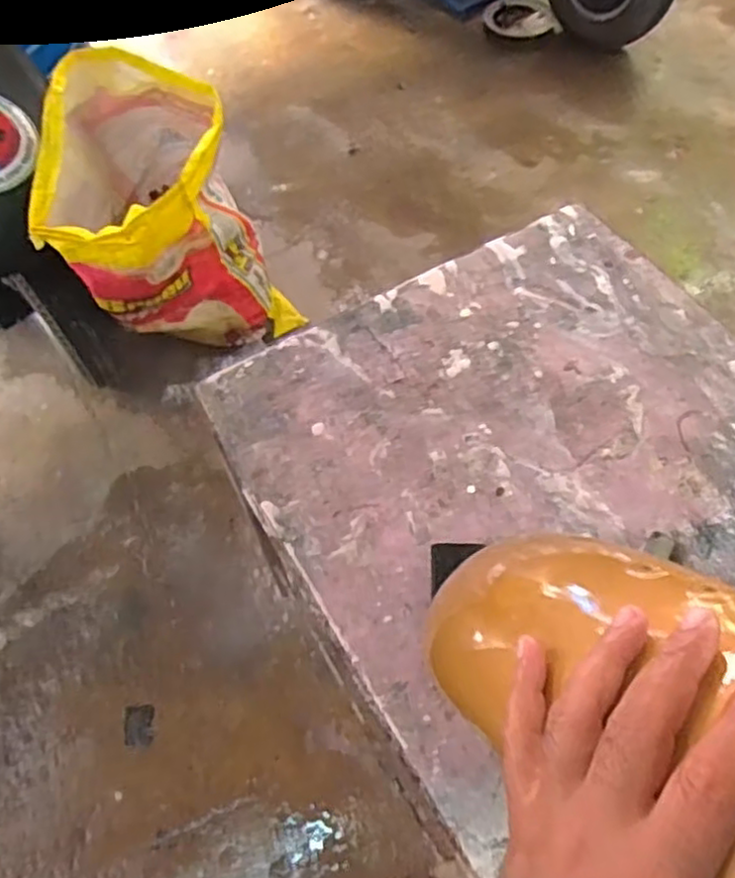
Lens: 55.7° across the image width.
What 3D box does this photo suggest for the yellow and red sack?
[{"bbox_3d":[-0.392,-0.394,1.473,0.305,0.716,0.432,10,62,6],"label":"yellow and red sack"}]

